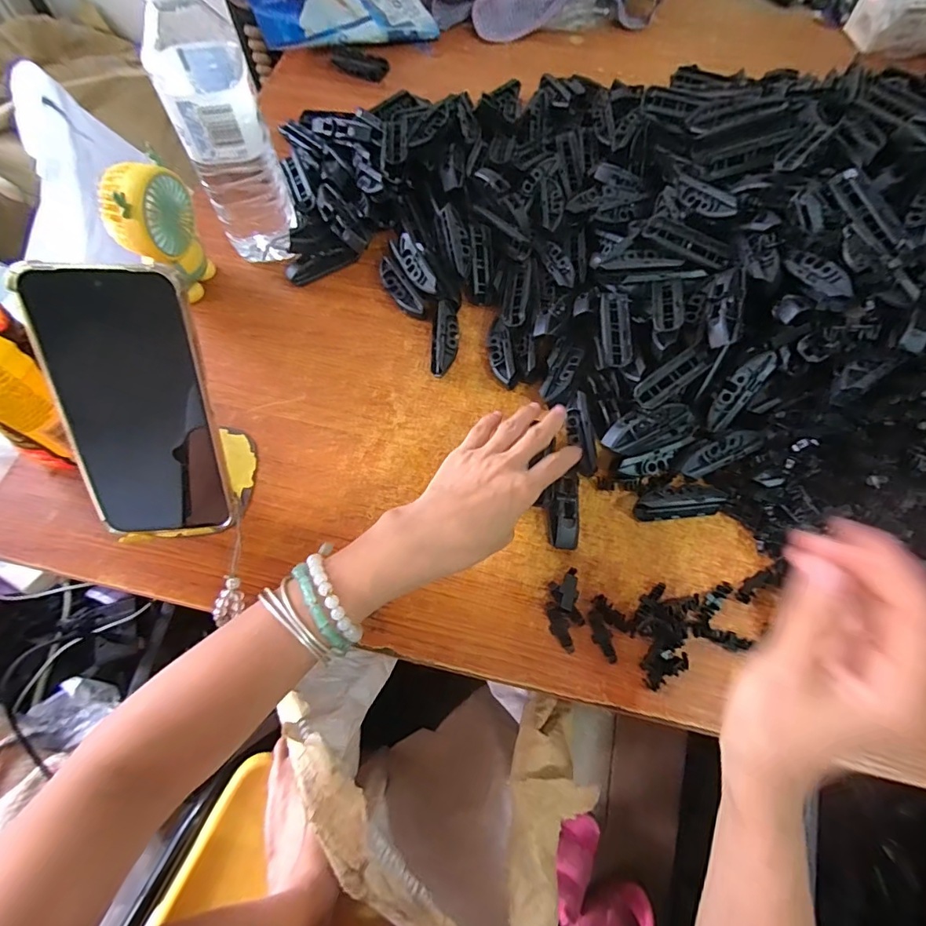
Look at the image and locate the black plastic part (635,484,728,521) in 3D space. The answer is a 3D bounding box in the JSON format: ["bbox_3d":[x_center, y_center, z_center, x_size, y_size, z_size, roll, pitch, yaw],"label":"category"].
[{"bbox_3d":[0.165,0.029,0.365,0.067,0.020,0.024,-7,67,-5],"label":"black plastic part"}]

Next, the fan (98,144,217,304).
[{"bbox_3d":[-0.247,-0.191,0.396,0.035,0.108,0.059,10,66,2],"label":"fan"}]

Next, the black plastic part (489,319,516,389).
[{"bbox_3d":[0.033,-0.094,0.412,0.019,0.021,0.064,-3,67,-4],"label":"black plastic part"}]

